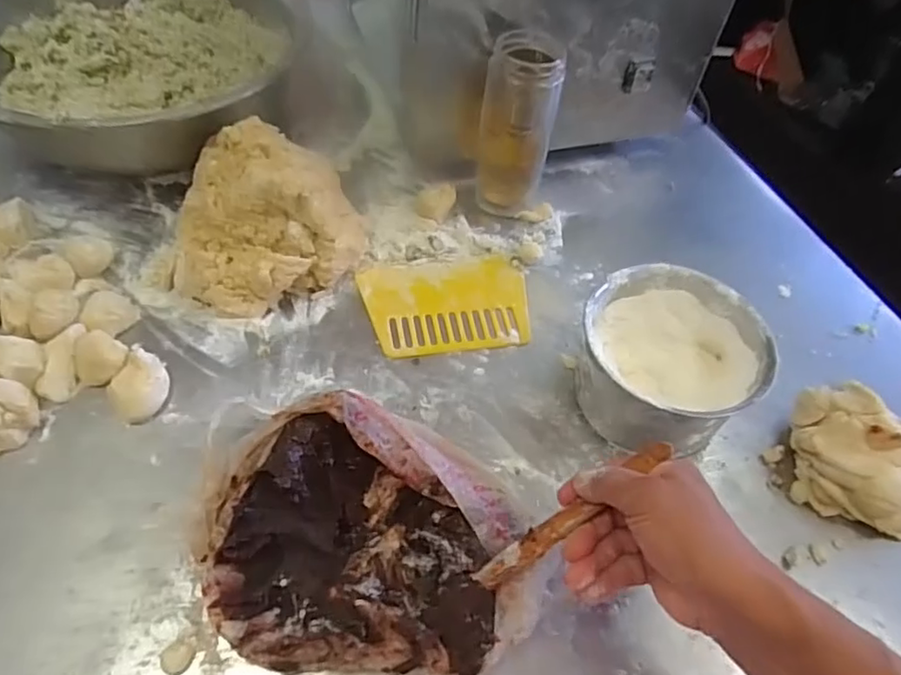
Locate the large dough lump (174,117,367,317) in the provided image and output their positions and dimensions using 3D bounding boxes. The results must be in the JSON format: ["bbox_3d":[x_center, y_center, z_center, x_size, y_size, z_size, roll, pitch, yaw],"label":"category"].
[{"bbox_3d":[-0.188,-0.120,0.609,0.173,0.108,0.159,2,52,-3],"label":"large dough lump"}]

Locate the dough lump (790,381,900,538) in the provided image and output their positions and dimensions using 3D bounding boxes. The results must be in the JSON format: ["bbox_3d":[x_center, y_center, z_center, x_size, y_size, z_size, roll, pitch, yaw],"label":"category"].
[{"bbox_3d":[0.352,0.104,0.515,0.128,0.066,0.092,23,54,13],"label":"dough lump"}]

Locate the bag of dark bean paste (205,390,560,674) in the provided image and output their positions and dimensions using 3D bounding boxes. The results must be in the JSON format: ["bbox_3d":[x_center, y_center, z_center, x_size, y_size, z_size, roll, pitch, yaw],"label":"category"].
[{"bbox_3d":[-0.048,0.142,0.447,0.236,0.071,0.176,12,52,5],"label":"bag of dark bean paste"}]

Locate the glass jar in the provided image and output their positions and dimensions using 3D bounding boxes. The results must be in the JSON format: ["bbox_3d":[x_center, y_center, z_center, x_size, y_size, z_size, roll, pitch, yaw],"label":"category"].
[{"bbox_3d":[0.074,-0.230,0.678,0.076,0.179,0.076,2,52,-3],"label":"glass jar"}]

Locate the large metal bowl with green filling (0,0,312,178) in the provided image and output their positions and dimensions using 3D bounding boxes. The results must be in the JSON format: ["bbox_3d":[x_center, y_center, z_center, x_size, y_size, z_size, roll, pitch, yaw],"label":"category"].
[{"bbox_3d":[-0.374,-0.321,0.739,0.347,0.123,0.369,2,52,-3],"label":"large metal bowl with green filling"}]

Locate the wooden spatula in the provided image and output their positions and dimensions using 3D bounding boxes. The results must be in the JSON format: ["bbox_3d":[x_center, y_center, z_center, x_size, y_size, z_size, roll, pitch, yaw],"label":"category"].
[{"bbox_3d":[0.087,0.125,0.437,0.162,0.006,0.026,-37,28,6],"label":"wooden spatula"}]

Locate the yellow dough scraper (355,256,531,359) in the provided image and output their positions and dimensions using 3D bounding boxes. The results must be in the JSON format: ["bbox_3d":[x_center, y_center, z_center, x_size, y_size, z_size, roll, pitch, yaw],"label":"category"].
[{"bbox_3d":[0.000,-0.033,0.627,0.164,0.004,0.113,-7,55,-13],"label":"yellow dough scraper"}]

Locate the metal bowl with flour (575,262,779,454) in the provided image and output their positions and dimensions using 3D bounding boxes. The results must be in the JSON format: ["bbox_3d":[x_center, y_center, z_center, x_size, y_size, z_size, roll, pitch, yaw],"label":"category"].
[{"bbox_3d":[0.183,0.026,0.545,0.145,0.091,0.148,2,52,-3],"label":"metal bowl with flour"}]

